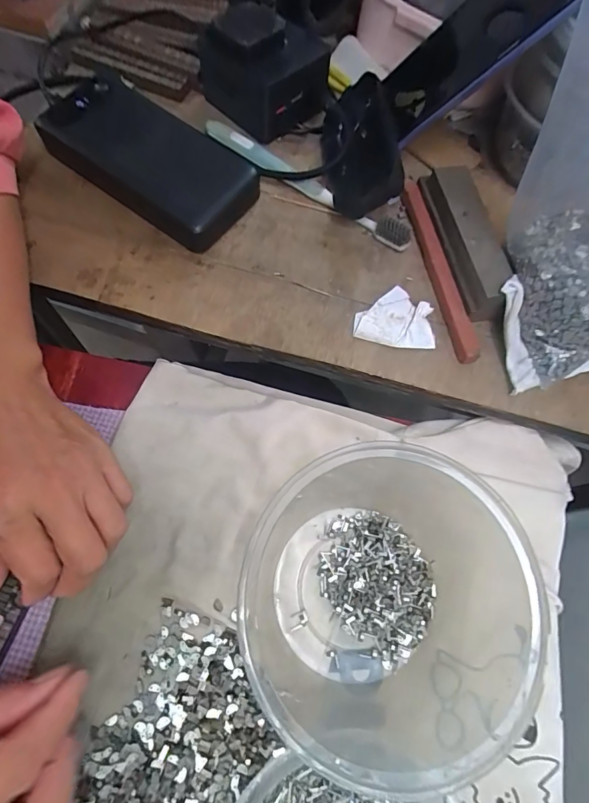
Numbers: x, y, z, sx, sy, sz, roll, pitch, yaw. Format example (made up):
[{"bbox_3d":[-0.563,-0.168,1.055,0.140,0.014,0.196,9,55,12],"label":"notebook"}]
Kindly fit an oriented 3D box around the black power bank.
[{"bbox_3d":[-0.104,-0.178,0.319,0.155,0.027,0.078,35,70,9],"label":"black power bank"}]

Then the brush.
[{"bbox_3d":[0.007,-0.164,0.329,0.180,0.014,0.016,33,70,8],"label":"brush"}]

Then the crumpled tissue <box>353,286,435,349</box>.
[{"bbox_3d":[0.069,-0.057,0.296,0.052,0.009,0.039,12,69,0],"label":"crumpled tissue"}]

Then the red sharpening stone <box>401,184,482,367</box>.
[{"bbox_3d":[0.101,-0.098,0.309,0.016,0.011,0.150,-10,70,-8],"label":"red sharpening stone"}]

